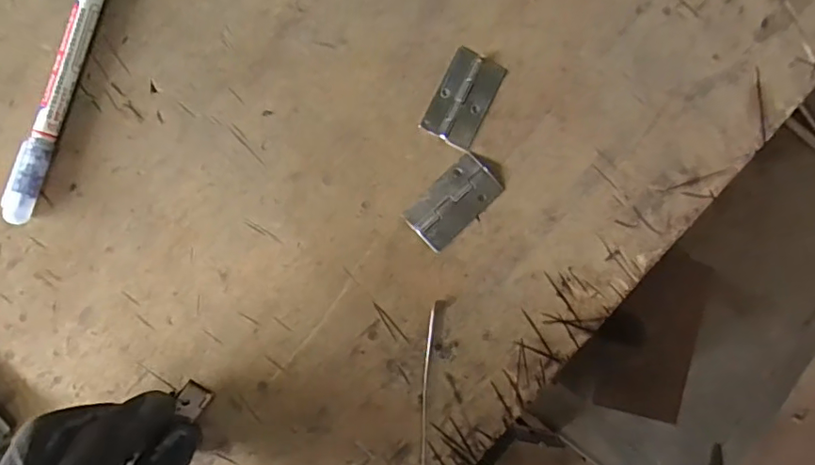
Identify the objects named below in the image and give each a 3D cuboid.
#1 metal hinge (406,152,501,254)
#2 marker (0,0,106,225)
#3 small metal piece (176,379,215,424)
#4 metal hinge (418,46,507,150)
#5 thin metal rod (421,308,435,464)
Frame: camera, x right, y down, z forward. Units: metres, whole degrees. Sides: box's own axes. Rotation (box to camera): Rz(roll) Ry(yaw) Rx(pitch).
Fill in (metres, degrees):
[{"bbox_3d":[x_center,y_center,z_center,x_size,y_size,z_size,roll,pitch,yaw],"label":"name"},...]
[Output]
[{"bbox_3d":[0.025,-0.017,0.301,0.051,0.004,0.029,-44,88,-2],"label":"metal hinge"},{"bbox_3d":[-0.191,-0.072,0.297,0.013,0.013,0.137,19,87,0],"label":"marker"},{"bbox_3d":[-0.116,0.090,0.295,0.015,0.007,0.016,34,87,1],"label":"small metal piece"},{"bbox_3d":[0.032,-0.075,0.303,0.030,0.004,0.051,26,87,1],"label":"metal hinge"},{"bbox_3d":[0.010,0.090,0.299,0.004,0.004,0.096,3,87,0],"label":"thin metal rod"}]

